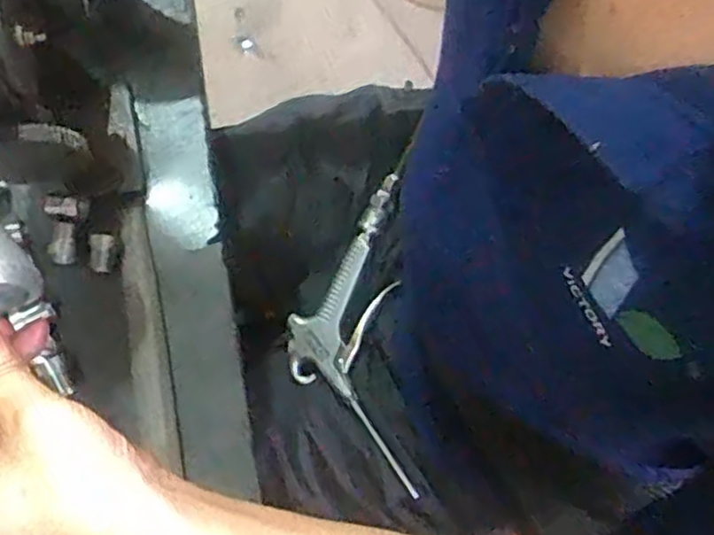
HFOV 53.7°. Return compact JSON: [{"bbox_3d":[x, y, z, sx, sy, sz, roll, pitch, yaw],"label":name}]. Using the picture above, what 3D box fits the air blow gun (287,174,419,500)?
[{"bbox_3d":[-0.007,0.053,0.559,0.095,0.046,0.244,-1,76,-1],"label":"air blow gun"}]

